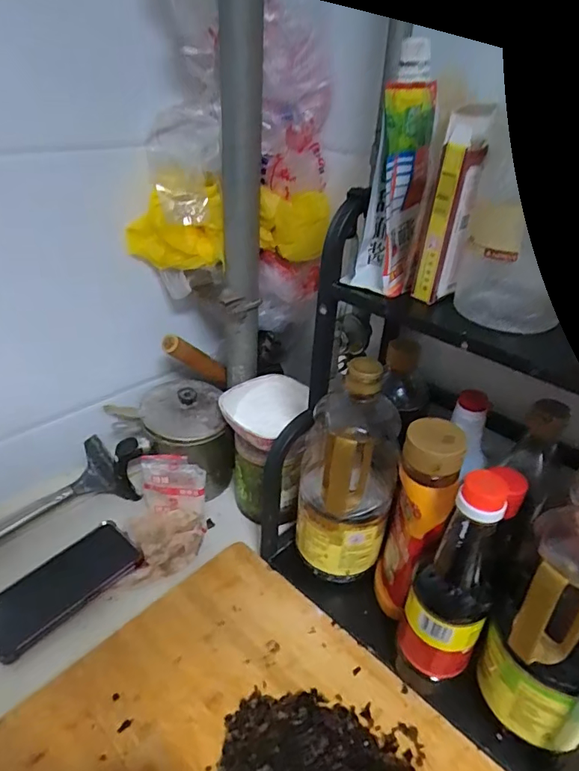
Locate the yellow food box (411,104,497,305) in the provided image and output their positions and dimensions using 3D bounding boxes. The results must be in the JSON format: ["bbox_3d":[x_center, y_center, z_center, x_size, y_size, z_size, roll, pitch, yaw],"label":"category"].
[{"bbox_3d":[0.120,-0.130,0.375,0.031,0.138,0.020,12,34,14],"label":"yellow food box"}]

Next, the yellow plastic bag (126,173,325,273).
[{"bbox_3d":[-0.072,-0.182,0.580,0.237,0.102,0.045,1,33,-4],"label":"yellow plastic bag"}]

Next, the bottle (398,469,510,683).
[{"bbox_3d":[0.136,0.174,0.422,0.060,0.248,0.055,21,37,25],"label":"bottle"}]

